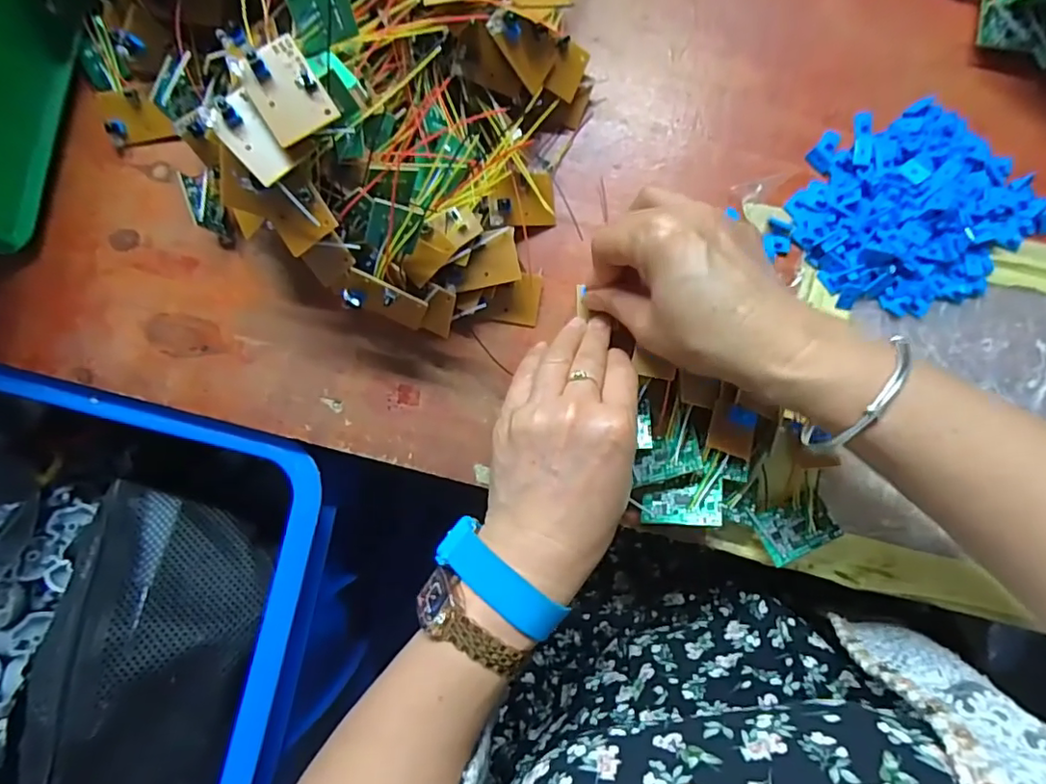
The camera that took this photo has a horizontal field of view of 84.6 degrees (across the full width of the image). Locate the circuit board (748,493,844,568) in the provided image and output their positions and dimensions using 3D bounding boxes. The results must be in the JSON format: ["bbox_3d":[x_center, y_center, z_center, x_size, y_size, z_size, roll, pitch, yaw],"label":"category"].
[{"bbox_3d":[0.154,0.076,0.324,0.044,0.008,0.030,-21,85,1],"label":"circuit board"}]

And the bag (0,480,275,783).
[{"bbox_3d":[-0.245,0.198,0.380,0.118,0.095,0.257,0,86,3],"label":"bag"}]

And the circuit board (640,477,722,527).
[{"bbox_3d":[0.088,0.061,0.319,0.042,0.004,0.026,-2,59,22],"label":"circuit board"}]

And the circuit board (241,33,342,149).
[{"bbox_3d":[-0.110,-0.139,0.263,0.031,0.013,0.044,-33,85,0],"label":"circuit board"}]

